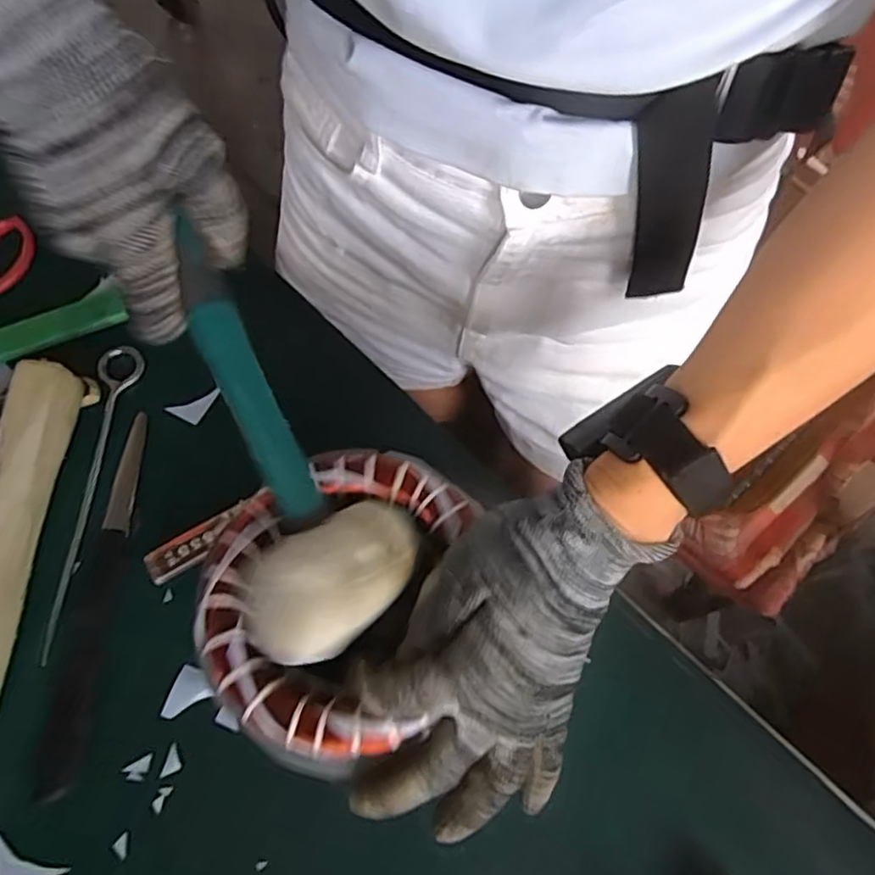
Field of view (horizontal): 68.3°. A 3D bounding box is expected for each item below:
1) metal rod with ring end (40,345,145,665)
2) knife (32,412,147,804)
[{"bbox_3d":[-0.236,0.036,0.445,0.029,0.012,0.220,0,70,2],"label":"metal rod with ring end"},{"bbox_3d":[-0.223,0.100,0.422,0.024,0.008,0.239,2,70,2],"label":"knife"}]

